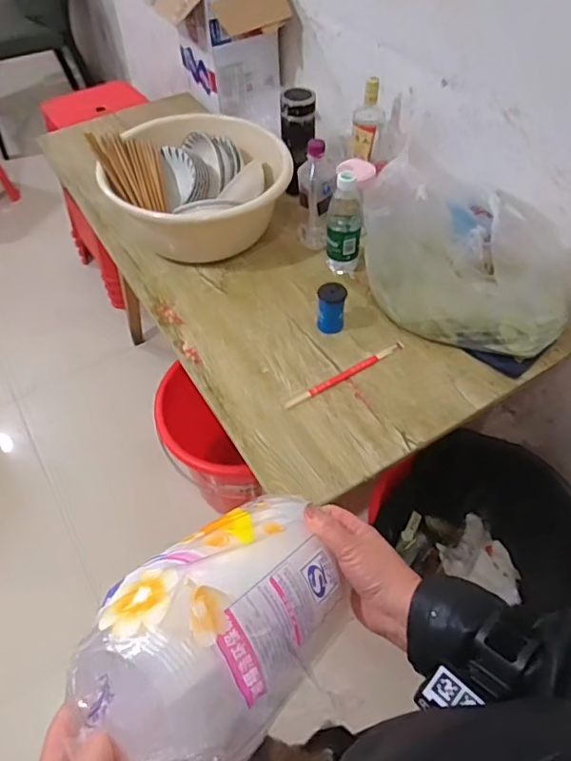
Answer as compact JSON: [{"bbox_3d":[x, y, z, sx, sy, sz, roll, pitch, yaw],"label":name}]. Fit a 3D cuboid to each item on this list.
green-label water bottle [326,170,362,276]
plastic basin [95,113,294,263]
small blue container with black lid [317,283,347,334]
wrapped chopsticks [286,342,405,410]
[{"bbox_3d":[0.104,-0.274,0.953,0.059,0.188,0.065,2,53,3],"label":"green-label water bottle"},{"bbox_3d":[-0.164,-0.384,1.084,0.324,0.152,0.324,-1,53,1],"label":"plastic basin"},{"bbox_3d":[0.076,-0.121,0.904,0.048,0.077,0.043,2,53,3],"label":"small blue container with black lid"},{"bbox_3d":[0.098,-0.010,0.868,0.228,0.007,0.016,-27,57,-18],"label":"wrapped chopsticks"}]

